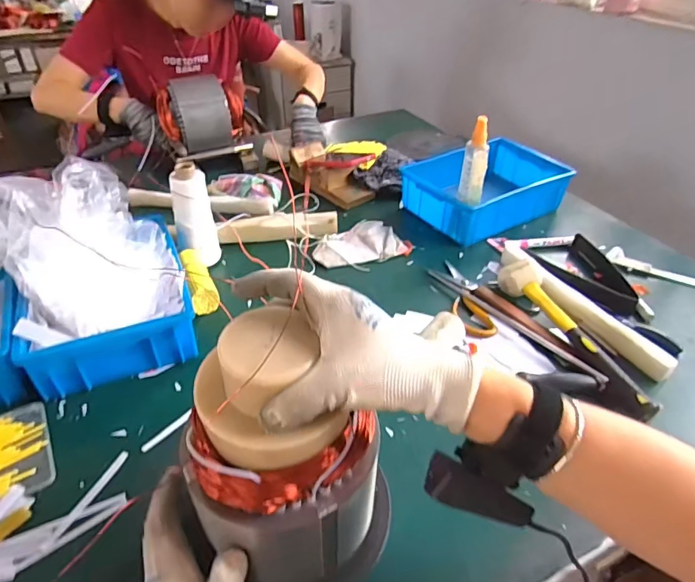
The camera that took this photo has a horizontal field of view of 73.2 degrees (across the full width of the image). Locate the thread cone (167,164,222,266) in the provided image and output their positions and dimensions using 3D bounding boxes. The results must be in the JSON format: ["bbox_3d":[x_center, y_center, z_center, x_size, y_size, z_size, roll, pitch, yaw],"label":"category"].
[{"bbox_3d":[-0.248,-0.124,0.765,0.052,0.159,0.062,22,44,24],"label":"thread cone"}]

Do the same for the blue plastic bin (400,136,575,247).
[{"bbox_3d":[0.271,-0.209,0.940,0.286,0.094,0.222,-21,44,-25],"label":"blue plastic bin"}]

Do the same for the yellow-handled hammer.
[{"bbox_3d":[0.311,0.053,0.640,0.055,0.059,0.281,-14,41,-17],"label":"yellow-handled hammer"}]

